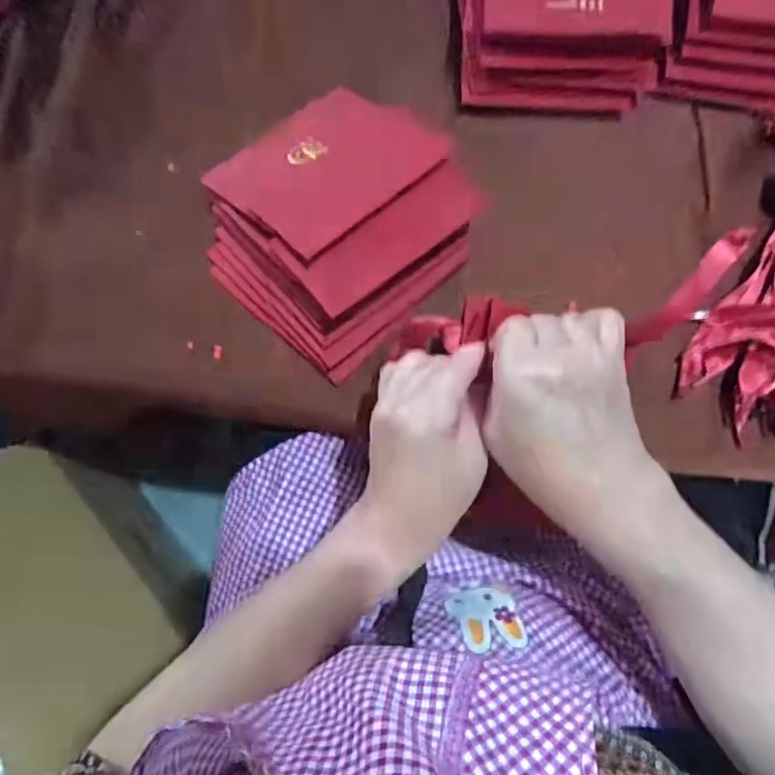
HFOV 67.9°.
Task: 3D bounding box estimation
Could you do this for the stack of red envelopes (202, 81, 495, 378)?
[{"bbox_3d":[-0.038,-0.129,0.425,0.176,0.069,0.180,41,76,14],"label":"stack of red envelopes"}]

